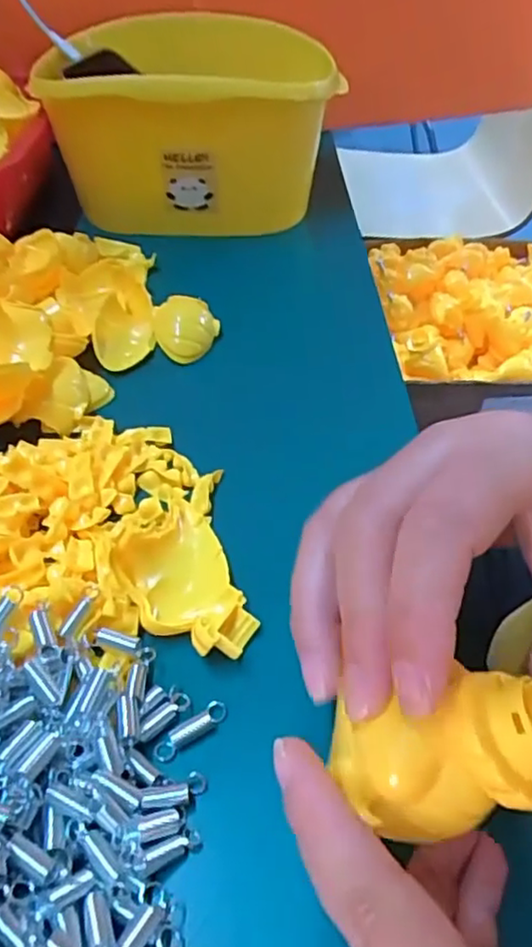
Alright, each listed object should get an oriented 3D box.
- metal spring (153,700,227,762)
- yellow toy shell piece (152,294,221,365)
[{"bbox_3d":[-0.027,0.091,0.226,0.028,0.008,0.006,-27,53,-24],"label":"metal spring"},{"bbox_3d":[-0.047,-0.087,0.381,0.038,0.019,0.039,1,47,-1],"label":"yellow toy shell piece"}]

